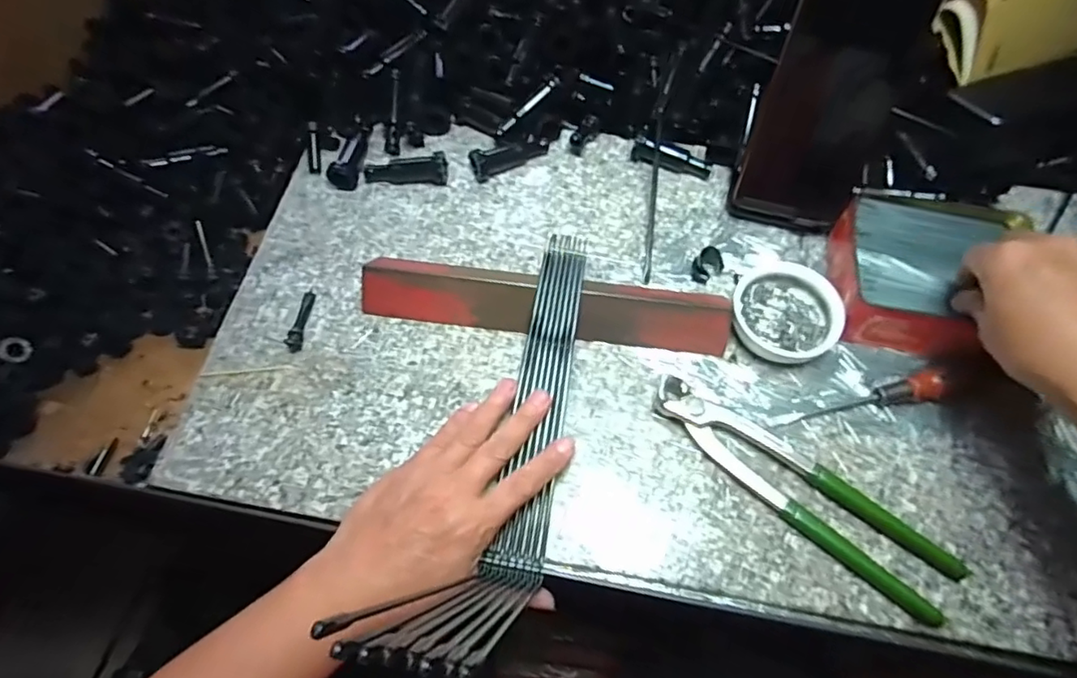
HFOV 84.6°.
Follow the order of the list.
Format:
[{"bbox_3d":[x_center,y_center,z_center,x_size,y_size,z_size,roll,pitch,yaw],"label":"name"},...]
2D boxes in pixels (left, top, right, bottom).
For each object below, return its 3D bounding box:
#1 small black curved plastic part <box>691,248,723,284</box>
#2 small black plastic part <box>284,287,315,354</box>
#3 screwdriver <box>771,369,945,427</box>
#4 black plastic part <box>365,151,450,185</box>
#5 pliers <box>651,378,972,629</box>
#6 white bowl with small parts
[{"bbox_3d":[0.125,-0.054,0.436,0.017,0.023,0.018,36,69,18],"label":"small black curved plastic part"},{"bbox_3d":[-0.170,-0.015,0.424,0.010,0.008,0.051,1,63,2],"label":"small black plastic part"},{"bbox_3d":[0.212,0.038,0.388,0.116,0.018,0.017,-9,63,-3],"label":"screwdriver"},{"bbox_3d":[-0.107,-0.135,0.481,0.068,0.022,0.020,-3,63,0],"label":"black plastic part"},{"bbox_3d":[0.160,0.089,0.364,0.198,0.017,0.047,35,69,18],"label":"pliers"},{"bbox_3d":[0.172,-0.018,0.414,0.068,0.025,0.072,-1,63,1],"label":"white bowl with small parts"}]

